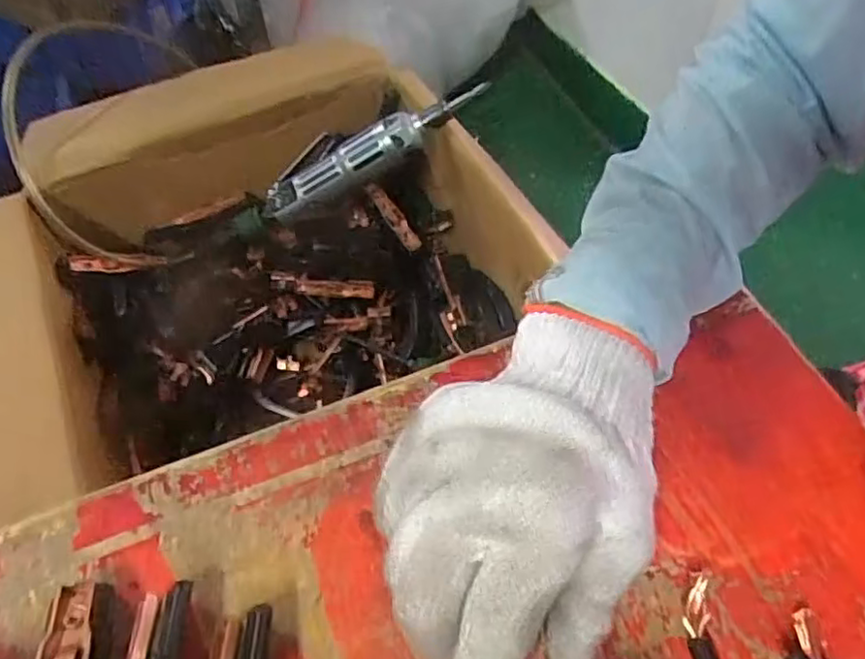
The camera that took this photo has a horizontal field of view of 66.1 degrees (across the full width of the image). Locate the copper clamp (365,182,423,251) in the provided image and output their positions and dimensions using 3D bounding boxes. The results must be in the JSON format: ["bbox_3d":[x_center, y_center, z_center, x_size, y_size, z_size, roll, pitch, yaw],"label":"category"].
[{"bbox_3d":[-0.039,-0.112,0.658,0.013,0.017,0.077,-45,108,-23],"label":"copper clamp"}]

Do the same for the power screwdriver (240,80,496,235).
[{"bbox_3d":[-0.069,-0.158,0.590,0.240,0.028,0.061,-26,57,12],"label":"power screwdriver"}]

